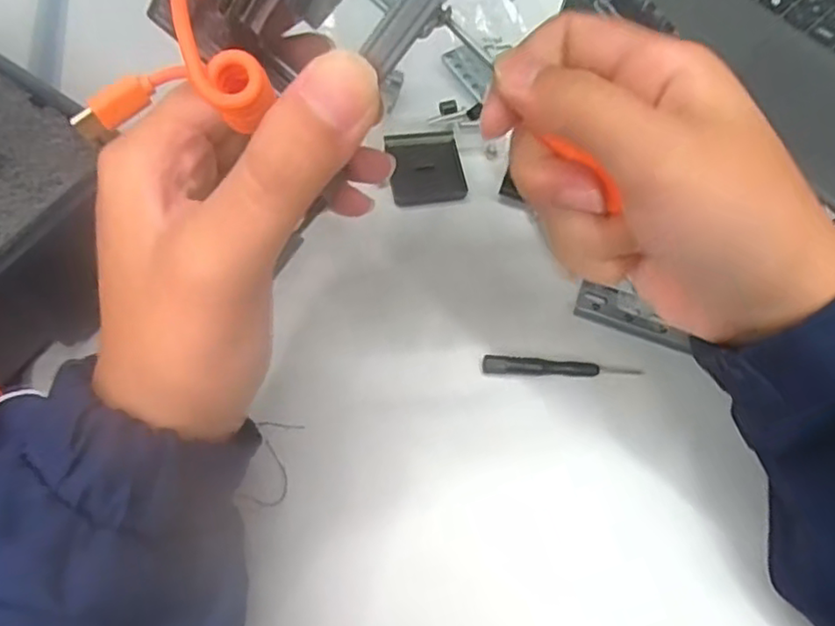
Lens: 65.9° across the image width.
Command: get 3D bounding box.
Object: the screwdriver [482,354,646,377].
[{"bbox_3d":[0.064,0.024,0.287,0.070,0.005,0.009,2,65,-3],"label":"screwdriver"}]

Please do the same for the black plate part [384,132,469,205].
[{"bbox_3d":[0.004,-0.075,0.329,0.038,0.007,0.039,-10,66,-8],"label":"black plate part"}]

